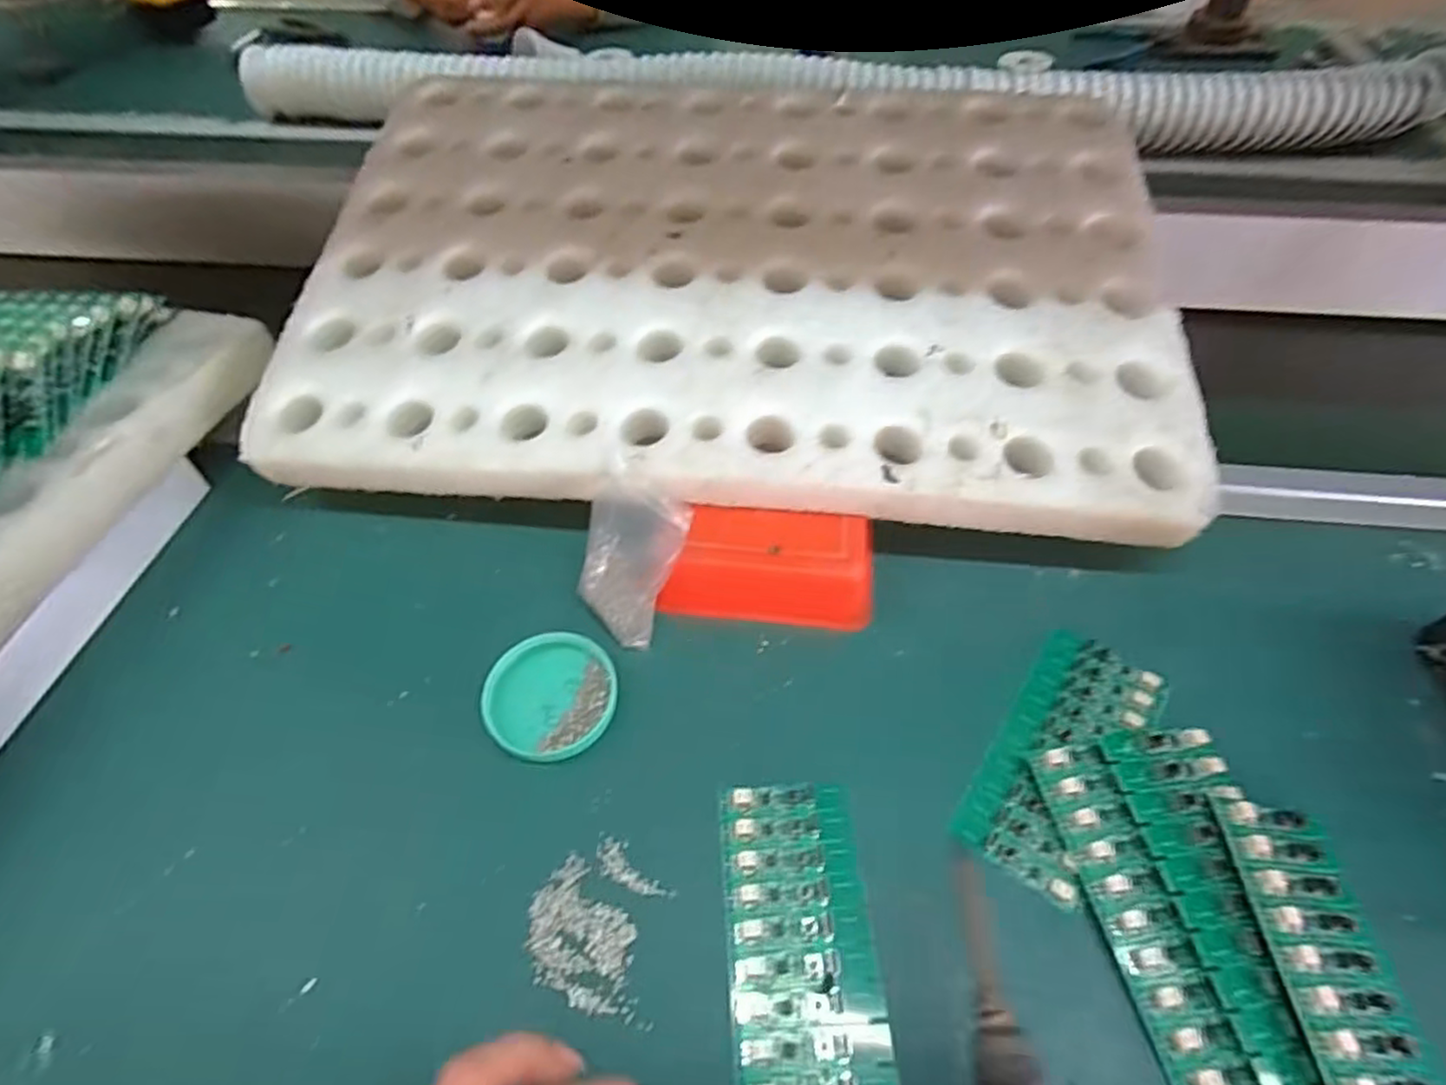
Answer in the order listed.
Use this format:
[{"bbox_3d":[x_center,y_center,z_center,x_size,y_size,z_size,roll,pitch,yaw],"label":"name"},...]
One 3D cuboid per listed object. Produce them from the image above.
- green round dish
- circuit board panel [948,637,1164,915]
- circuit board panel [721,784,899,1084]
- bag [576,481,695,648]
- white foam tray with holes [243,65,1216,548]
[{"bbox_3d":[-0.090,0.079,0.364,0.064,0.011,0.069,0,54,1],"label":"green round dish"},{"bbox_3d":[0.172,0.104,0.346,0.060,0.006,0.136,32,61,22],"label":"circuit board panel"},{"bbox_3d":[0.034,0.174,0.297,0.063,0.004,0.137,-3,54,-1],"label":"circuit board panel"},{"bbox_3d":[-0.052,0.006,0.371,0.059,0.096,0.010,36,36,19],"label":"bag"},{"bbox_3d":[0.005,-0.194,0.462,0.543,0.021,0.387,4,64,4],"label":"white foam tray with holes"}]

